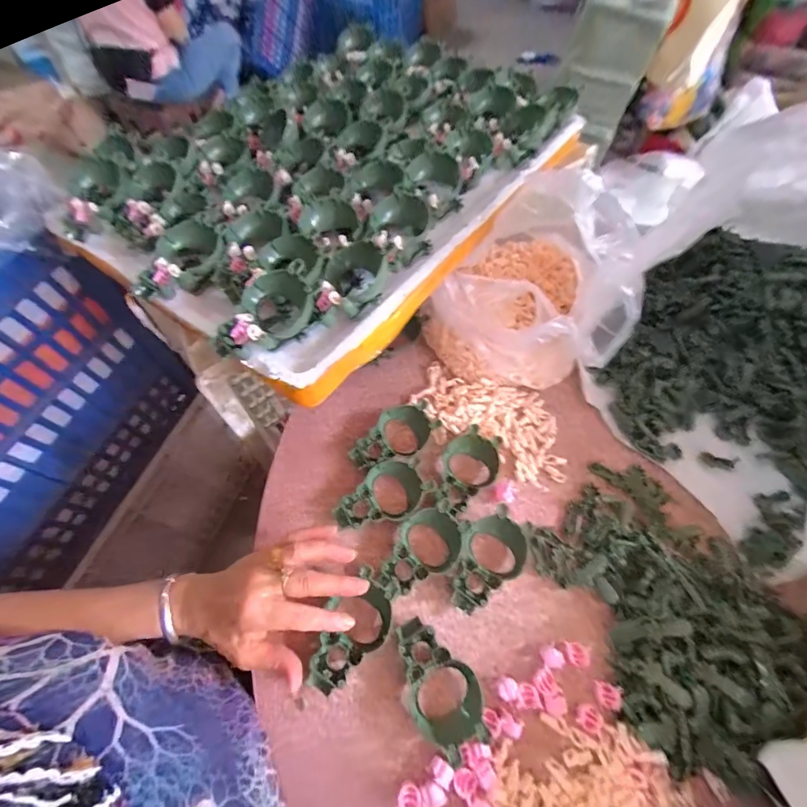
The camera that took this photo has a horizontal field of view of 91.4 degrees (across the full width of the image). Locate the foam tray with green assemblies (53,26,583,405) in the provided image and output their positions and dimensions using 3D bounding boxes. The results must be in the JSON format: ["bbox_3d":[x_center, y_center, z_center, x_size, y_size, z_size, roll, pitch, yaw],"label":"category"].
[{"bbox_3d":[-0.078,-0.288,0.461,0.397,0.056,0.518,33,66,17],"label":"foam tray with green assemblies"}]

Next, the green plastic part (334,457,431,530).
[{"bbox_3d":[-0.022,0.097,0.407,0.098,0.021,0.058,-30,65,-15],"label":"green plastic part"}]

